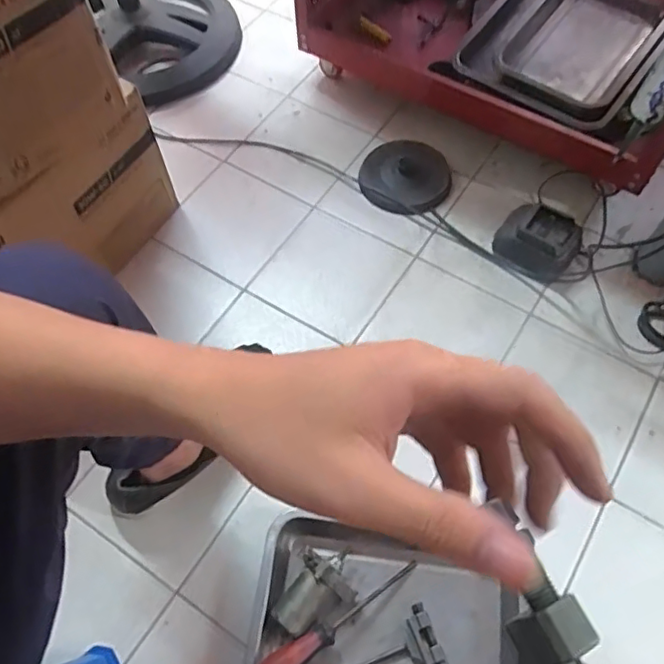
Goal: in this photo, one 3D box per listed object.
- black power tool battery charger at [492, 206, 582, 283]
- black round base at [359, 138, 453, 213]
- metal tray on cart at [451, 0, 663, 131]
[{"bbox_3d":[0.329,-0.144,0.950,0.123,0.062,0.095,38,71,21],"label":"black power tool battery charger"},{"bbox_3d":[0.128,-0.279,1.045,0.152,0.030,0.150,-1,62,3],"label":"black round base"},{"bbox_3d":[0.382,-0.474,0.990,0.279,0.082,0.252,34,68,18],"label":"metal tray on cart"}]

